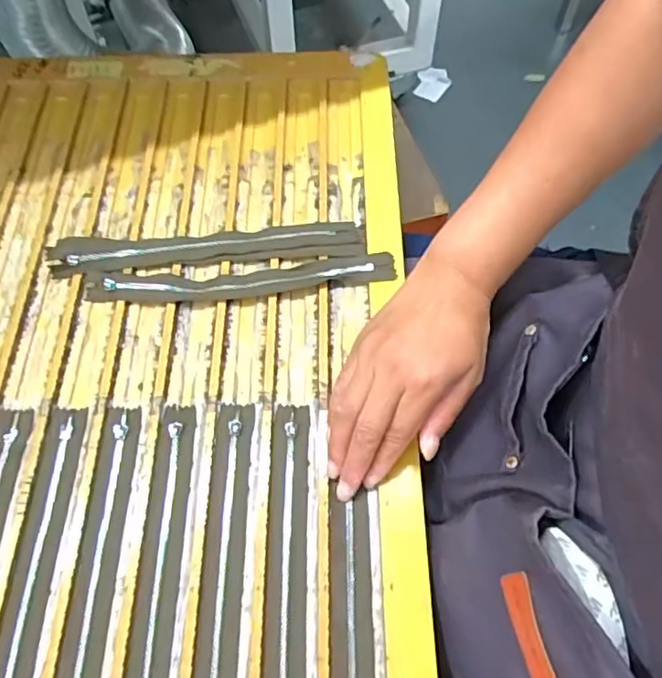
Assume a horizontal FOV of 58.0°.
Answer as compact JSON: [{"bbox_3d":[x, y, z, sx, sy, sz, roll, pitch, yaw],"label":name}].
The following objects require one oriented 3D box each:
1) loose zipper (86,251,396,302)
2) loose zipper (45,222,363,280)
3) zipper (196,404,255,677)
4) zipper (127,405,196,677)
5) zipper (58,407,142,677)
[{"bbox_3d":[-0.073,-0.048,0.494,0.250,0.007,0.034,-4,61,-1],"label":"loose zipper"},{"bbox_3d":[-0.104,-0.079,0.505,0.258,0.017,0.036,-6,61,-2],"label":"loose zipper"},{"bbox_3d":[-0.068,0.162,0.379,0.026,0.006,0.255,-1,61,1],"label":"zipper"},{"bbox_3d":[-0.111,0.162,0.378,0.028,0.004,0.254,-2,61,0],"label":"zipper"},{"bbox_3d":[-0.152,0.165,0.380,0.028,0.006,0.255,-2,61,0],"label":"zipper"}]

